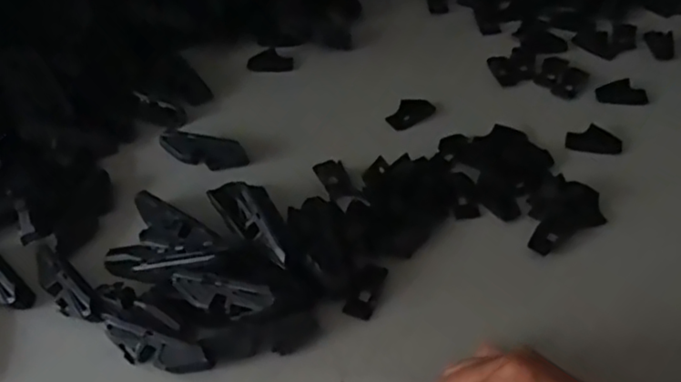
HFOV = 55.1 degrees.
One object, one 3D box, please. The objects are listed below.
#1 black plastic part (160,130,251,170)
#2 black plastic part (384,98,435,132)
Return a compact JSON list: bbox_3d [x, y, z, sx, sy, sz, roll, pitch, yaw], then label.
[{"bbox_3d":[-0.110,-0.033,0.517,0.070,0.021,0.019,10,49,12],"label":"black plastic part"},{"bbox_3d":[0.060,-0.068,0.544,0.040,0.009,0.021,-30,53,-22],"label":"black plastic part"}]

